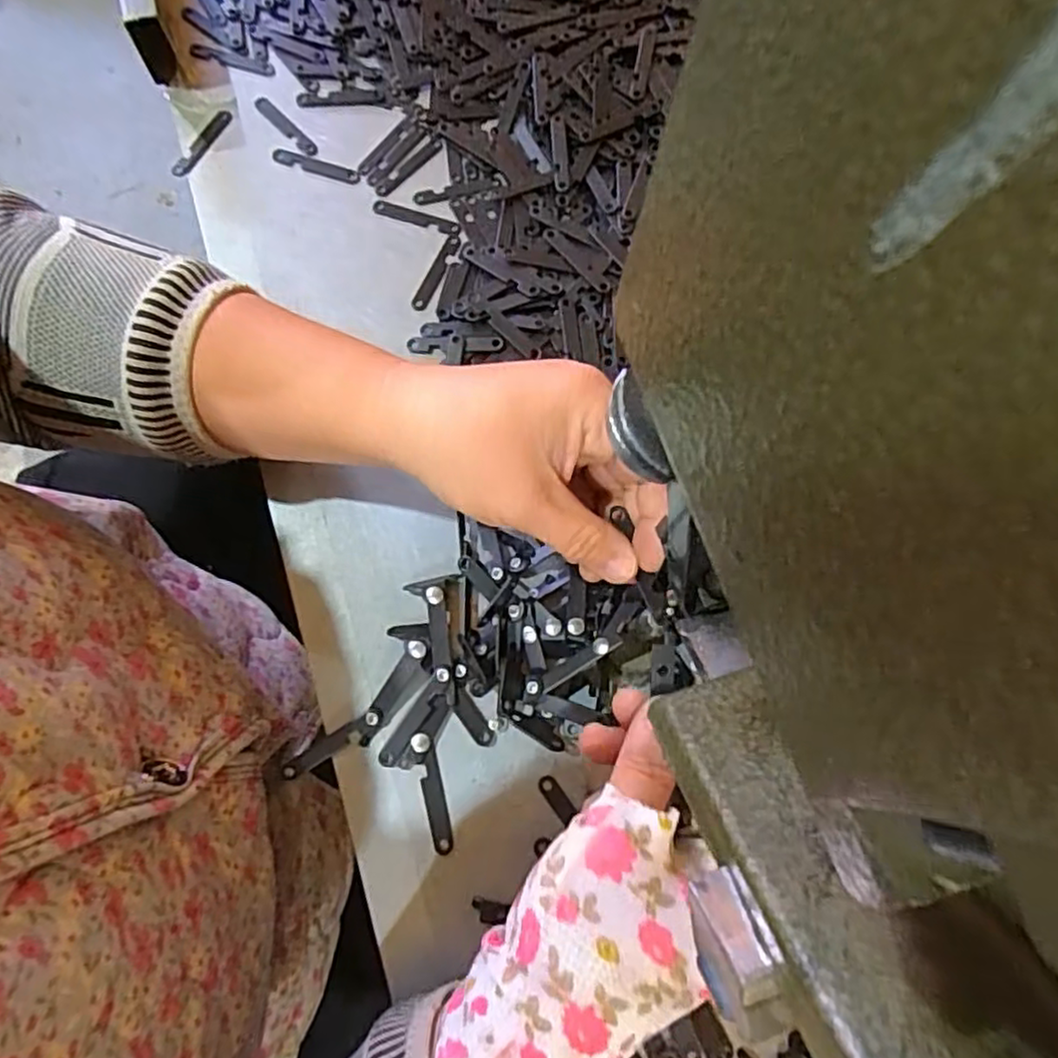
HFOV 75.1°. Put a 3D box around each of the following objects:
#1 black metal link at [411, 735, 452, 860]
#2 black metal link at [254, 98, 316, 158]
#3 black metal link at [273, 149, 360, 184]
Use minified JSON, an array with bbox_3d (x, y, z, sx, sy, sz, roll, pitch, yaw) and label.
[{"bbox_3d":[-0.045,0.120,0.312,0.009,0.004,0.052,-15,76,-3],"label":"black metal link"},{"bbox_3d":[-0.145,-0.239,0.409,0.009,0.004,0.053,-42,79,-10],"label":"black metal link"},{"bbox_3d":[-0.124,-0.212,0.401,0.052,0.004,0.009,19,76,5],"label":"black metal link"}]

